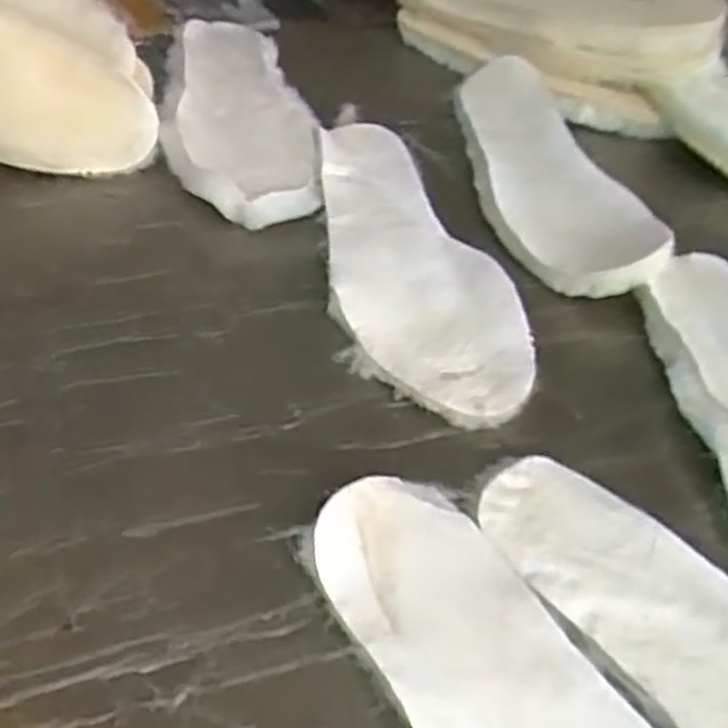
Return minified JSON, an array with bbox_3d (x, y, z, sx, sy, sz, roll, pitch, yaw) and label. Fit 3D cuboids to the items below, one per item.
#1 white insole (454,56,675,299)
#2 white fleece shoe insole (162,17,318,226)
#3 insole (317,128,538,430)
[{"bbox_3d":[0.117,-0.138,0.512,0.093,0.027,0.269,-15,47,-7],"label":"white insole"},{"bbox_3d":[-0.093,-0.188,0.565,0.103,0.035,0.281,-3,44,-8],"label":"white fleece shoe insole"},{"bbox_3d":[0.015,-0.071,0.453,0.092,0.011,0.274,-14,48,-12],"label":"insole"}]

